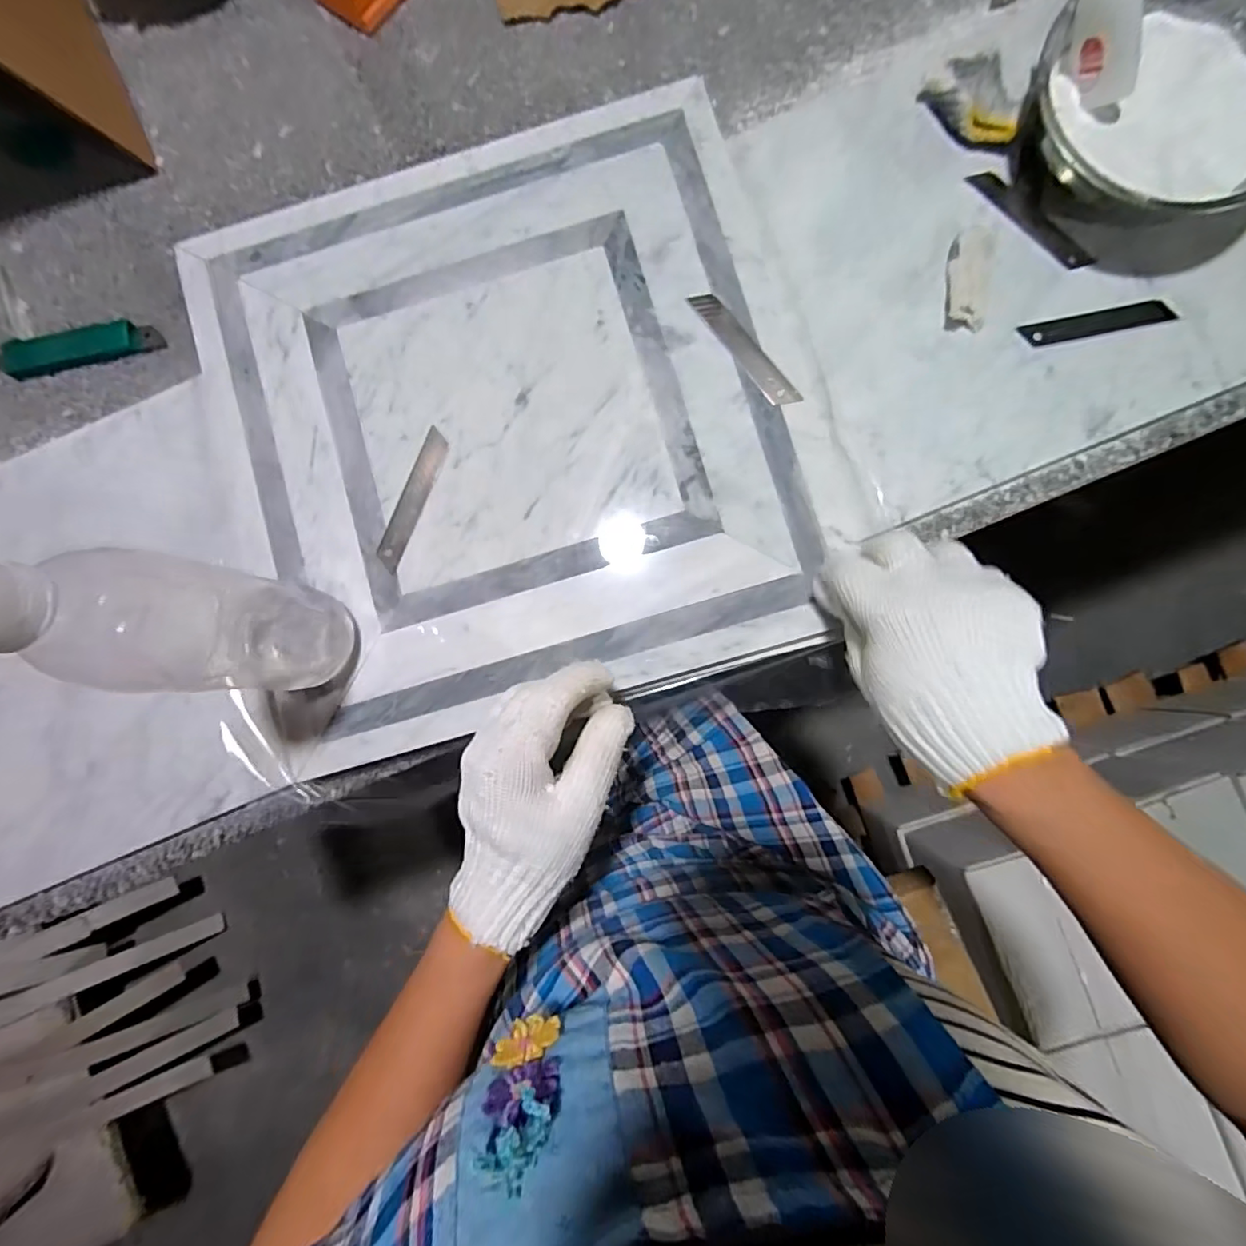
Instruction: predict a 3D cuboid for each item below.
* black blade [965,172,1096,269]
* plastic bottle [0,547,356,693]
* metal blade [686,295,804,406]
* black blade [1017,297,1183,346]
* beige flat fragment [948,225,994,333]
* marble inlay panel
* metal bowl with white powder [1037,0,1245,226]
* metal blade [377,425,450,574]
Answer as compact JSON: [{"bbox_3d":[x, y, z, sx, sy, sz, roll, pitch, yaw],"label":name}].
[{"bbox_3d":[0.284,-0.282,0.399,0.020,0.004,0.099,-41,83,-1],"label":"black blade"},{"bbox_3d":[-0.220,0.002,0.287,0.073,0.210,0.068,0,84,4],"label":"plastic bottle"},{"bbox_3d":[0.081,-0.185,0.386,0.019,0.004,0.099,-36,83,-1],"label":"metal blade"},{"bbox_3d":[0.322,-0.203,0.389,0.101,0.004,0.015,-12,95,-1],"label":"black blade"},{"bbox_3d":[0.237,-0.238,0.387,0.028,0.015,0.071,9,85,4],"label":"beige flat fragment"},{"bbox_3d":[-0.076,-0.144,0.397,0.394,0.012,0.399,-16,83,2],"label":"marble inlay panel"},{"bbox_3d":[0.343,-0.325,0.373,0.154,0.058,0.154,0,84,3],"label":"metal bowl with white powder"},{"bbox_3d":[-0.143,-0.083,0.390,0.019,0.004,0.099,22,88,12],"label":"metal blade"}]

